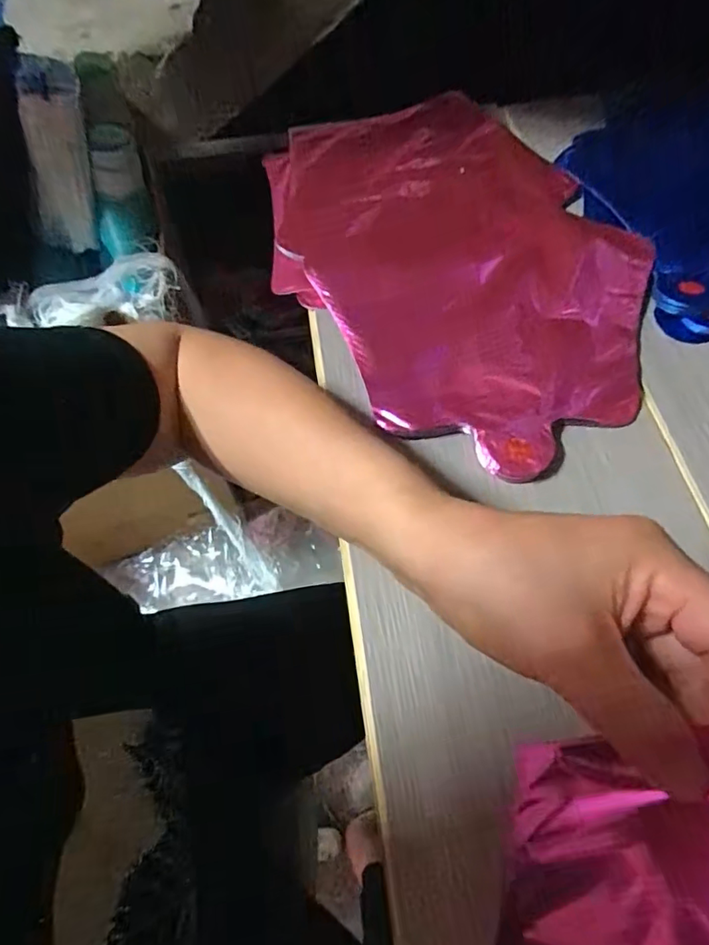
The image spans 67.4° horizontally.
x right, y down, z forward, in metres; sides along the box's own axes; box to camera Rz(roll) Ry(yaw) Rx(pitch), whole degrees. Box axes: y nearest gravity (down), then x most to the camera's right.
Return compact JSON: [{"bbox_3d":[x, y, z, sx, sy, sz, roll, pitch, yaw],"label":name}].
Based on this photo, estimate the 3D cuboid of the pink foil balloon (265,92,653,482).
[{"bbox_3d":[0.072,-0.167,0.408,0.240,0.033,0.360,-27,63,-11],"label":"pink foil balloon"}]

